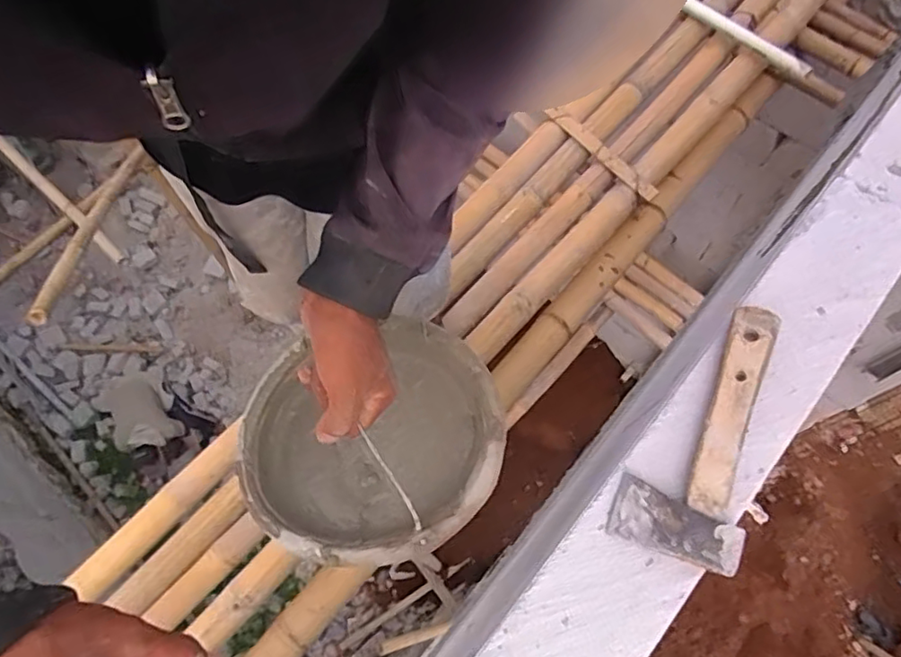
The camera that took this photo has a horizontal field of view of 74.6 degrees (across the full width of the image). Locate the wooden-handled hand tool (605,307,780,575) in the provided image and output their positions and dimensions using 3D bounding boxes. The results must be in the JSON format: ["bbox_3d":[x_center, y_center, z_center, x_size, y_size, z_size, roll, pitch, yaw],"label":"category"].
[{"bbox_3d":[0.214,0.081,0.509,0.091,0.029,0.228,19,70,10],"label":"wooden-handled hand tool"}]

